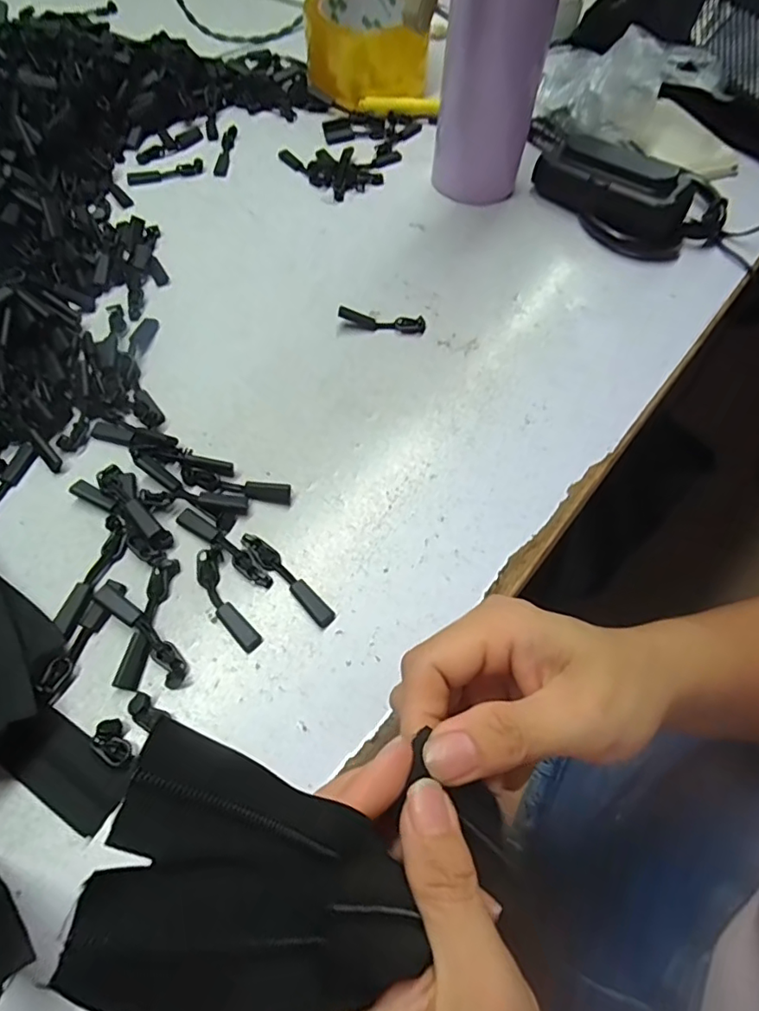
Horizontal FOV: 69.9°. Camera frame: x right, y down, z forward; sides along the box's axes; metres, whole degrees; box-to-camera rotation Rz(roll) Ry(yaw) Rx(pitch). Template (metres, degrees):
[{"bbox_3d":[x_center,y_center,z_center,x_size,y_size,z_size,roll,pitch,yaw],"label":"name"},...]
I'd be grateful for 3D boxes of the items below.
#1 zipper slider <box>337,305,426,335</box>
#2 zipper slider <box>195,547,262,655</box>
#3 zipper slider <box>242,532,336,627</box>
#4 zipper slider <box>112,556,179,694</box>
[{"bbox_3d":[0.002,-0.115,0.337,0.053,0.010,0.011,7,62,1],"label":"zipper slider"},{"bbox_3d":[-0.071,0.044,0.252,0.014,0.004,0.053,-25,66,-15],"label":"zipper slider"},{"bbox_3d":[-0.044,0.034,0.258,0.059,0.005,0.010,41,67,17],"label":"zipper slider"},{"bbox_3d":[-0.105,0.052,0.245,0.010,0.004,0.060,10,62,2],"label":"zipper slider"}]

